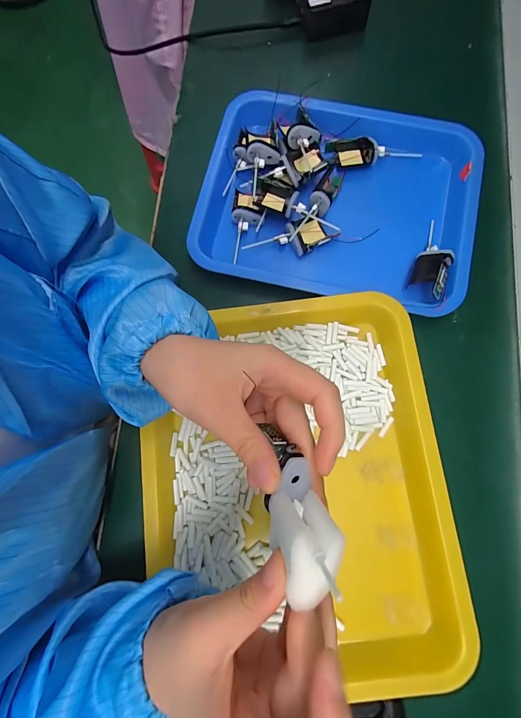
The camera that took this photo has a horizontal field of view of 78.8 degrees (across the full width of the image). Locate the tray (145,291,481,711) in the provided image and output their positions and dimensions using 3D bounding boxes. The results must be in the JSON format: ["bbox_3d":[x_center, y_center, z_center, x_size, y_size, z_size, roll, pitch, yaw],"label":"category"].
[{"bbox_3d":[0.031,0.105,0.287,0.272,0.033,0.319,-5,80,0],"label":"tray"}]

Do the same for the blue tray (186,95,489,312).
[{"bbox_3d":[0.081,-0.172,0.337,0.278,0.030,0.223,13,80,3],"label":"blue tray"}]

